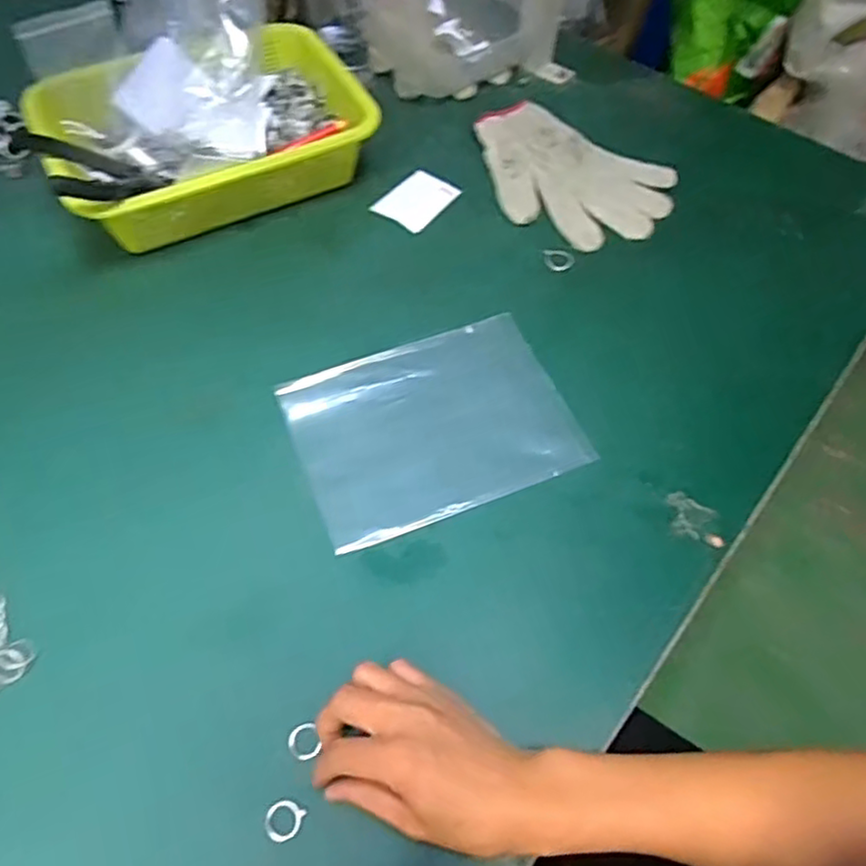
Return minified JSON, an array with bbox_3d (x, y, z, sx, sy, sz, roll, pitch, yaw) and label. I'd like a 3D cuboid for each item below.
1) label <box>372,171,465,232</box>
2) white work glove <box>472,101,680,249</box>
[{"bbox_3d":[-0.014,-0.221,0.630,0.054,0.004,0.075,32,62,15],"label":"label"},{"bbox_3d":[0.127,-0.249,0.643,0.198,0.013,0.148,34,63,16],"label":"white work glove"}]

